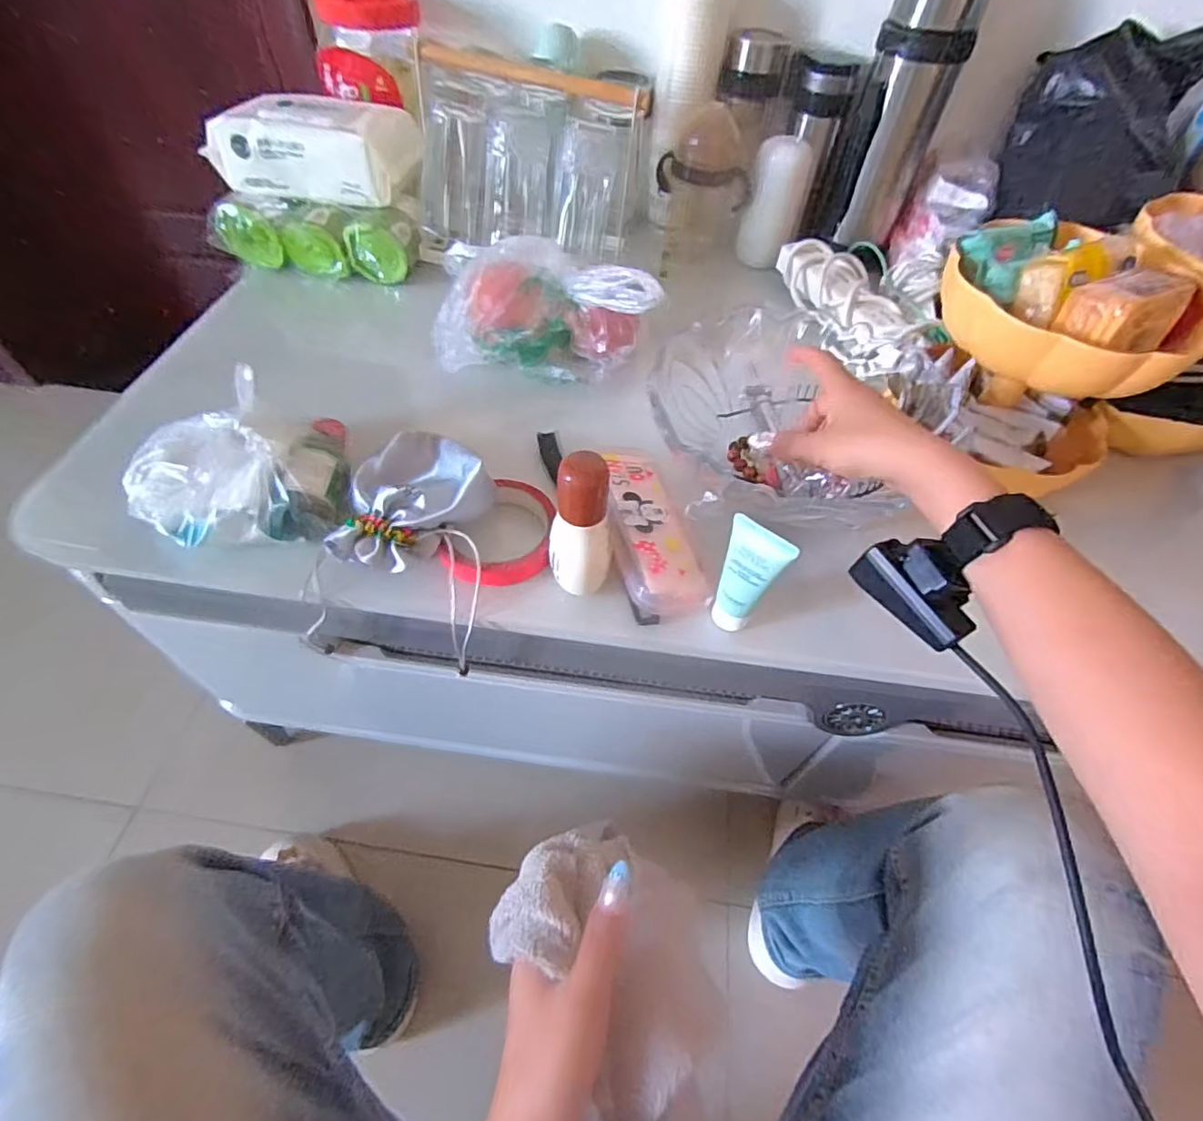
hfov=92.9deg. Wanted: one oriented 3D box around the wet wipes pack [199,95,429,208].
[{"bbox_3d":[-0.312,-0.456,0.630,0.211,0.072,0.088,6,53,2],"label":"wet wipes pack"}]

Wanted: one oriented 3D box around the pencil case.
[{"bbox_3d":[0.034,-0.031,0.461,0.061,0.037,0.151,-10,54,-10],"label":"pencil case"}]

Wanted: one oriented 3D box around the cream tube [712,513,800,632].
[{"bbox_3d":[0.097,0.014,0.388,0.041,0.091,0.018,32,58,19],"label":"cream tube"}]

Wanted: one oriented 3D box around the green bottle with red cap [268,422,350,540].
[{"bbox_3d":[-0.220,-0.068,0.445,0.037,0.039,0.108,6,67,1],"label":"green bottle with red cap"}]

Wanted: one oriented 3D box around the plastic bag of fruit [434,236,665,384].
[{"bbox_3d":[-0.055,-0.244,0.561,0.210,0.110,0.077,9,53,4],"label":"plastic bag of fruit"}]

